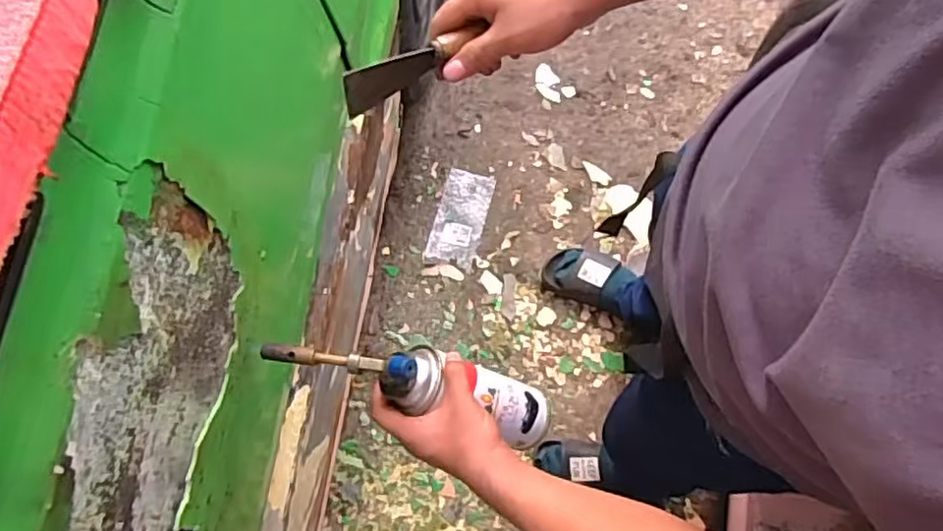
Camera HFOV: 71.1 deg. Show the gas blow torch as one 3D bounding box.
[{"bbox_3d":[-0.038,0.109,0.598,0.273,0.107,0.060,20,77,-27],"label":"gas blow torch"}]

